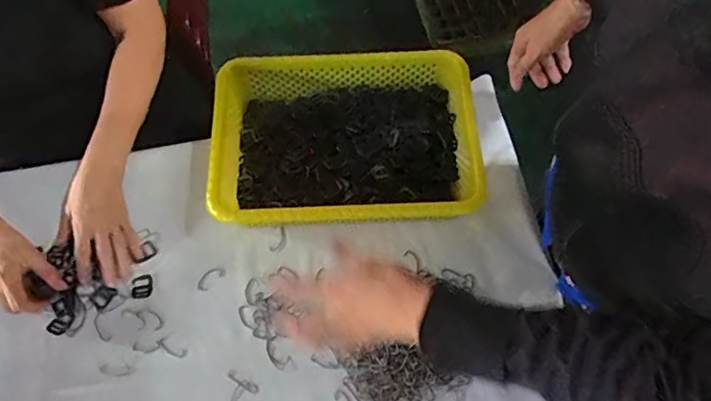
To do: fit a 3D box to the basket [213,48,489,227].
[{"bbox_3d":[-0.012,-0.082,0.753,0.352,0.079,0.258,-3,65,-1],"label":"basket"}]

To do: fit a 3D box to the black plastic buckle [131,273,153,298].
[{"bbox_3d":[-0.280,0.112,0.711,0.026,0.004,0.031,-11,66,-5],"label":"black plastic buckle"}]

